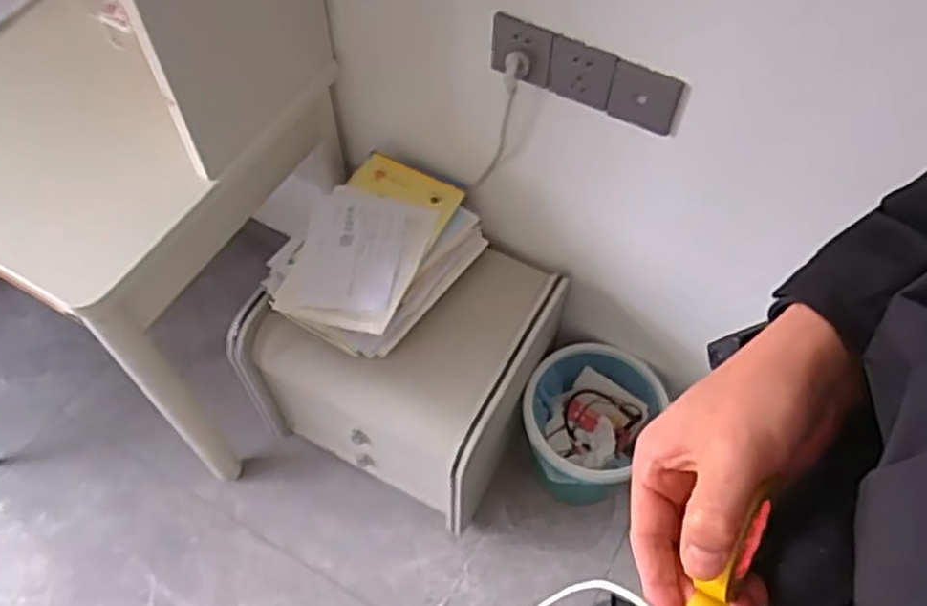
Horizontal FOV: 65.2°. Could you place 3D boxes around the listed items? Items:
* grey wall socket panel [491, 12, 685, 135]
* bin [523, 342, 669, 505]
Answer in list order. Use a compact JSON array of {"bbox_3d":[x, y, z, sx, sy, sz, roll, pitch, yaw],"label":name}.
[{"bbox_3d":[0.151,-0.291,0.917,0.247,0.091,0.018,23,60,12],"label":"grey wall socket panel"},{"bbox_3d":[0.218,0.248,1.385,0.212,0.322,0.233,1,58,-2],"label":"bin"}]

